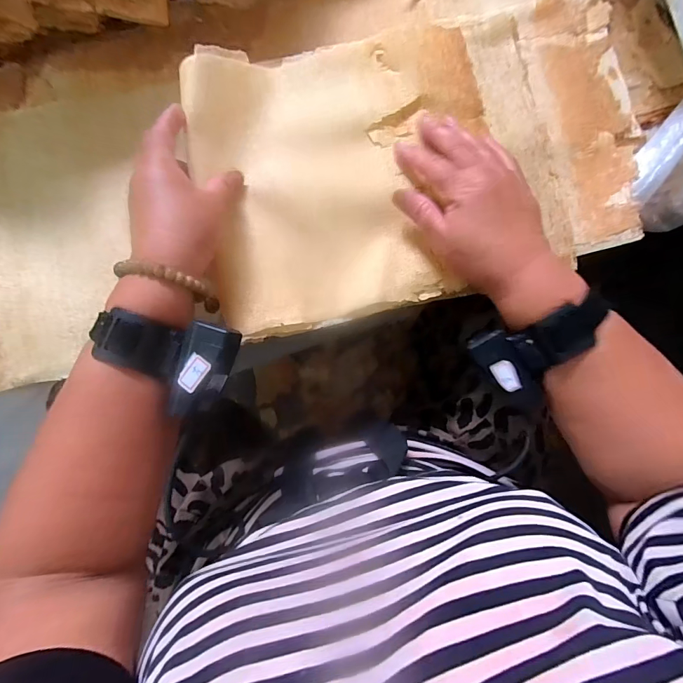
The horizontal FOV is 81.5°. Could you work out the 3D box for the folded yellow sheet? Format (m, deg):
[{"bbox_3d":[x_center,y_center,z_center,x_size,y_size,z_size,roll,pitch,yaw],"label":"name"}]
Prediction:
[{"bbox_3d":[0.008,-0.152,0.365,0.263,0.027,0.255,-12,86,-5],"label":"folded yellow sheet"}]

